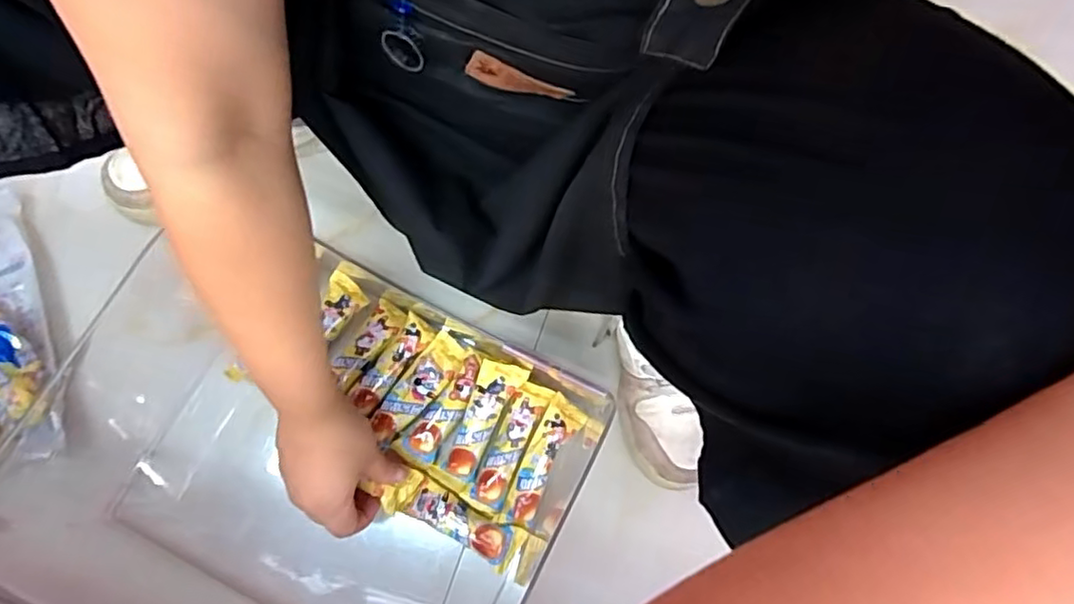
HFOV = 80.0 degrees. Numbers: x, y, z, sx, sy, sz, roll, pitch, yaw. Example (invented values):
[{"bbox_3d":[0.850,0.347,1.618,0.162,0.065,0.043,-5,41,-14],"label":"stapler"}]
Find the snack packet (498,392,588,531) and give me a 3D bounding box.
[{"bbox_3d":[0.005,0.131,0.524,0.031,0.021,0.106,27,77,5],"label":"snack packet"}]

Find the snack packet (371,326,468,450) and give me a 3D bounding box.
[{"bbox_3d":[-0.099,0.071,0.535,0.031,0.016,0.106,35,78,6],"label":"snack packet"}]

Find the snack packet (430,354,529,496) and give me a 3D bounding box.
[{"bbox_3d":[-0.048,0.099,0.521,0.034,0.017,0.110,27,93,5],"label":"snack packet"}]

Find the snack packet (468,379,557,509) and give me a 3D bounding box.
[{"bbox_3d":[-0.022,0.114,0.519,0.032,0.009,0.103,24,77,4],"label":"snack packet"}]

